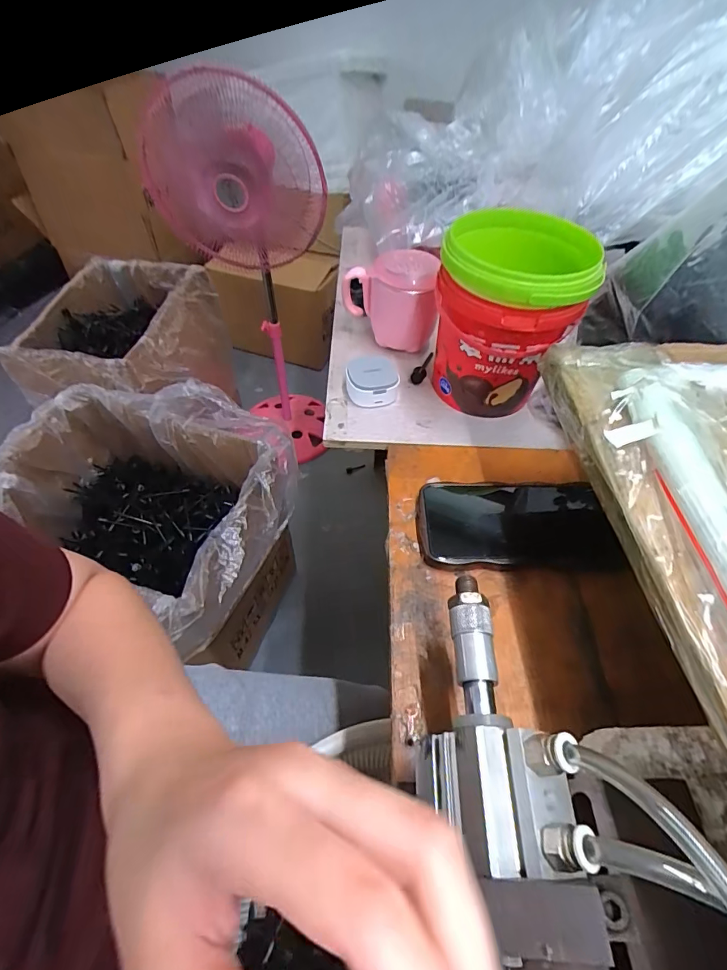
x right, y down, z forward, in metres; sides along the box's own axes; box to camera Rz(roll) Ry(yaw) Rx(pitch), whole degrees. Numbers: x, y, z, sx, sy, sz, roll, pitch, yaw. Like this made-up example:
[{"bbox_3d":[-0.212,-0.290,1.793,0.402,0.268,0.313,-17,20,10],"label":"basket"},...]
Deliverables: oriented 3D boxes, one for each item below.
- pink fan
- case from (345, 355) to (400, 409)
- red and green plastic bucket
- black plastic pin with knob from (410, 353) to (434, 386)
[{"bbox_3d":[-0.265,-0.511,1.151,0.325,0.866,0.413,-11,53,-10],"label":"pink fan"},{"bbox_3d":[0.009,-0.112,0.472,0.053,0.029,0.054,0,52,-2],"label":"case"},{"bbox_3d":[0.134,-0.159,0.432,0.123,0.154,0.129,1,52,-2],"label":"red and green plastic bucket"},{"bbox_3d":[0.068,-0.136,0.505,0.014,0.016,0.061,17,53,11],"label":"black plastic pin with knob"}]

